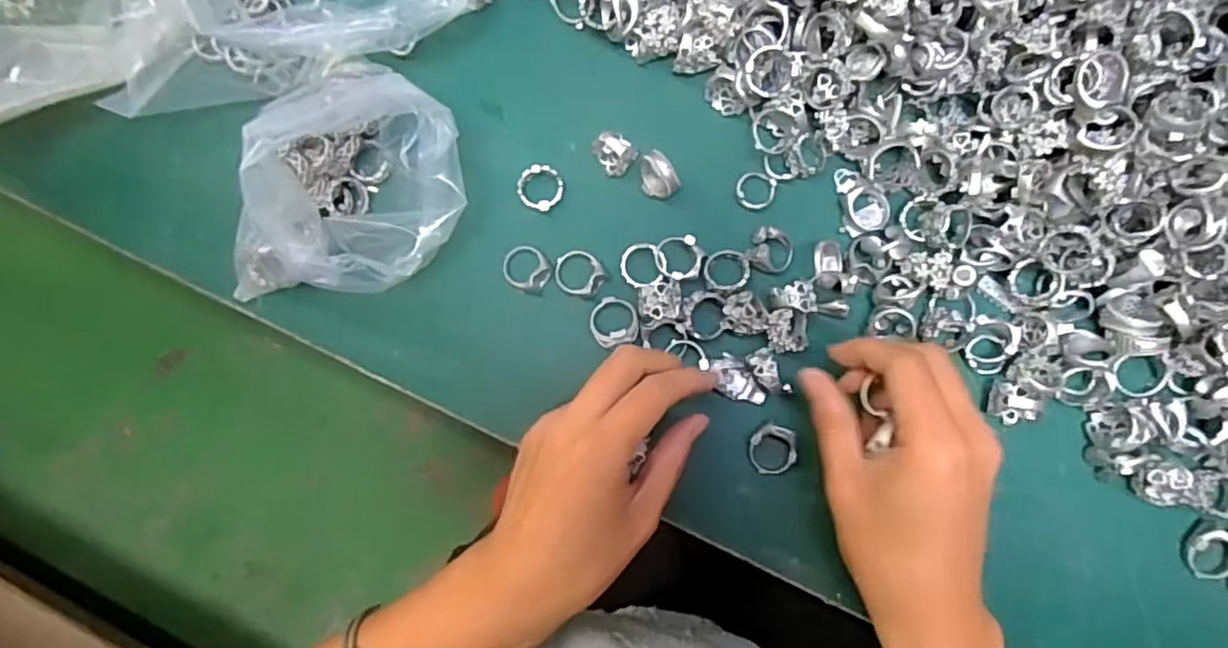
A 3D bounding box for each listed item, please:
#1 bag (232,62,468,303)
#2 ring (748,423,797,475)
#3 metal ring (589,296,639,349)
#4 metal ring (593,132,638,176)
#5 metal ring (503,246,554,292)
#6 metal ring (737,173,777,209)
[{"bbox_3d":[-0.114,-0.060,0.299,0.085,0.103,0.088,-3,86,2],"label":"bag"},{"bbox_3d":[0.079,0.063,0.328,0.022,0.009,0.025,3,86,2],"label":"ring"},{"bbox_3d":[0.000,-0.001,0.334,0.024,0.006,0.027,-21,68,-11],"label":"metal ring"},{"bbox_3d":[0.002,-0.089,0.342,0.019,0.017,0.019,0,86,2],"label":"metal ring"},{"bbox_3d":[-0.046,-0.029,0.343,0.025,0.010,0.022,32,88,4],"label":"metal ring"},{"bbox_3d":[0.074,-0.070,0.344,0.021,0.004,0.019,-1,86,2],"label":"metal ring"}]

